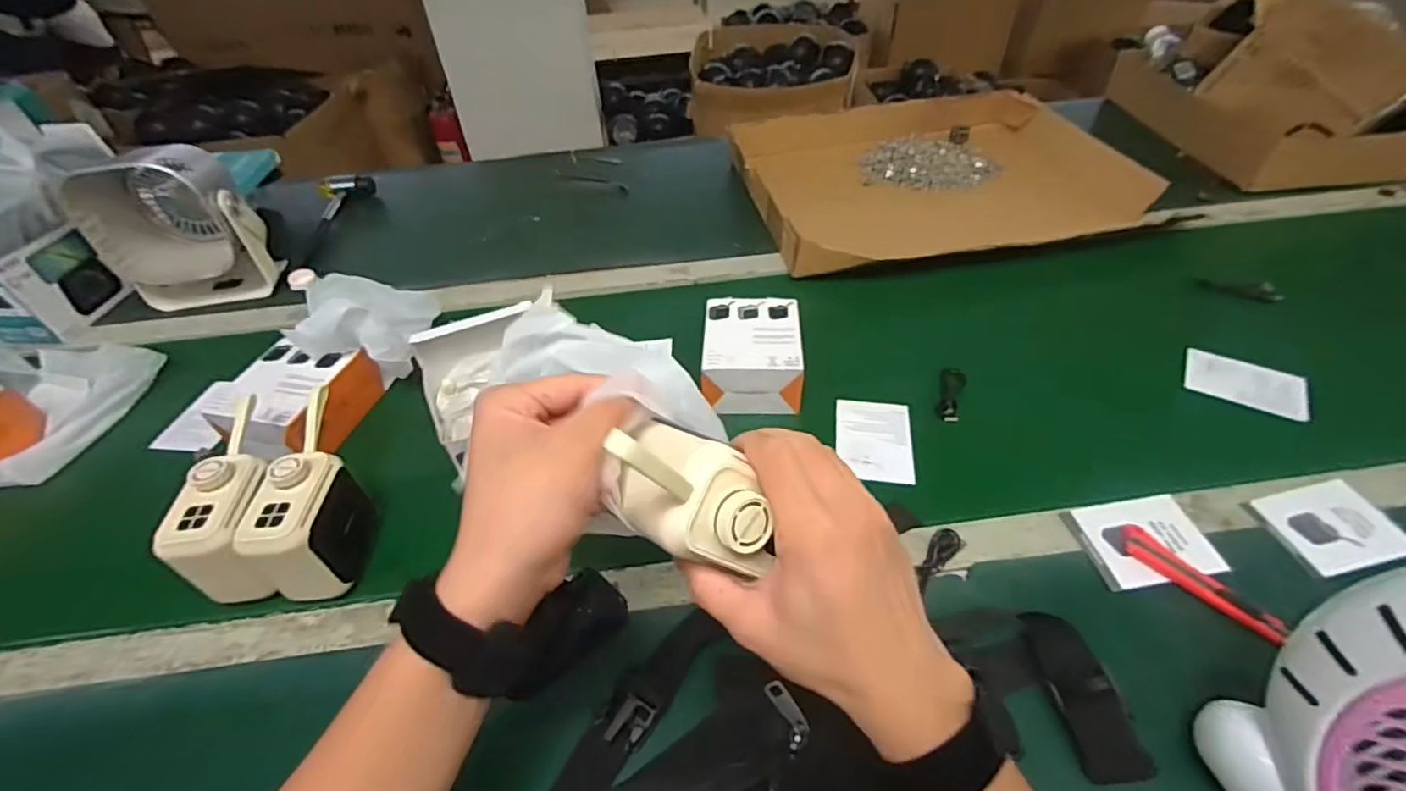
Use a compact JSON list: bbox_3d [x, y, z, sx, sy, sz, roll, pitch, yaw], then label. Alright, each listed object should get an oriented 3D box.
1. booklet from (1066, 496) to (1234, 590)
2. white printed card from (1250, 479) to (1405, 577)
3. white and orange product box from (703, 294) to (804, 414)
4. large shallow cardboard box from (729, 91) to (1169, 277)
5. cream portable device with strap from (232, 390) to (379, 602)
[{"bbox_3d":[0.356,0.116,0.475,0.100,0.008,0.071,-8,45,-4],"label":"booklet"},{"bbox_3d":[0.506,0.106,0.475,0.096,0.009,0.070,-11,43,-7],"label":"white printed card"},{"bbox_3d":[0.052,-0.038,0.615,0.096,0.074,0.117,0,45,4],"label":"white and orange product box"},{"bbox_3d":[0.340,-0.338,0.891,0.540,0.057,0.437,-9,45,-5],"label":"large shallow cardboard box"},{"bbox_3d":[-0.309,0.083,0.478,0.053,0.107,0.122,-2,45,2],"label":"cream portable device with strap"}]

